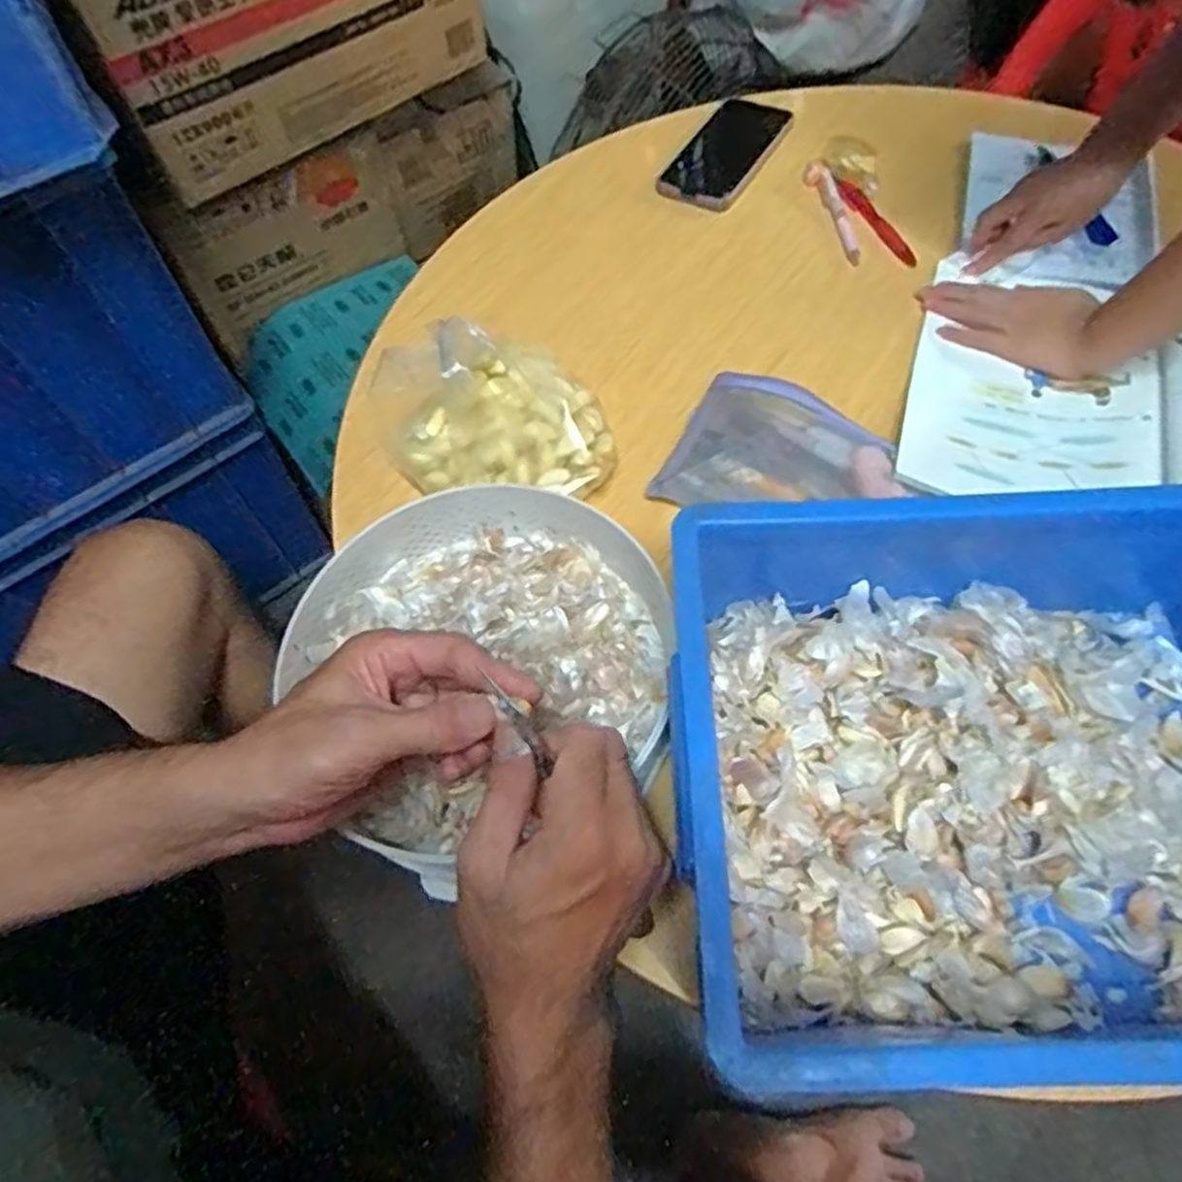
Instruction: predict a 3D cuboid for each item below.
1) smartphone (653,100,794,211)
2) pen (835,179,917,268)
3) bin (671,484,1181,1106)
[{"bbox_3d":[0.132,-0.432,0.741,0.078,0.009,0.156,29,70,11],"label":"smartphone"},{"bbox_3d":[0.253,-0.329,0.673,0.017,0.008,0.119,-19,63,-11],"label":"pen"},{"bbox_3d":[0.218,0.091,0.386,0.350,0.123,0.264,0,61,-1],"label":"bin"}]

